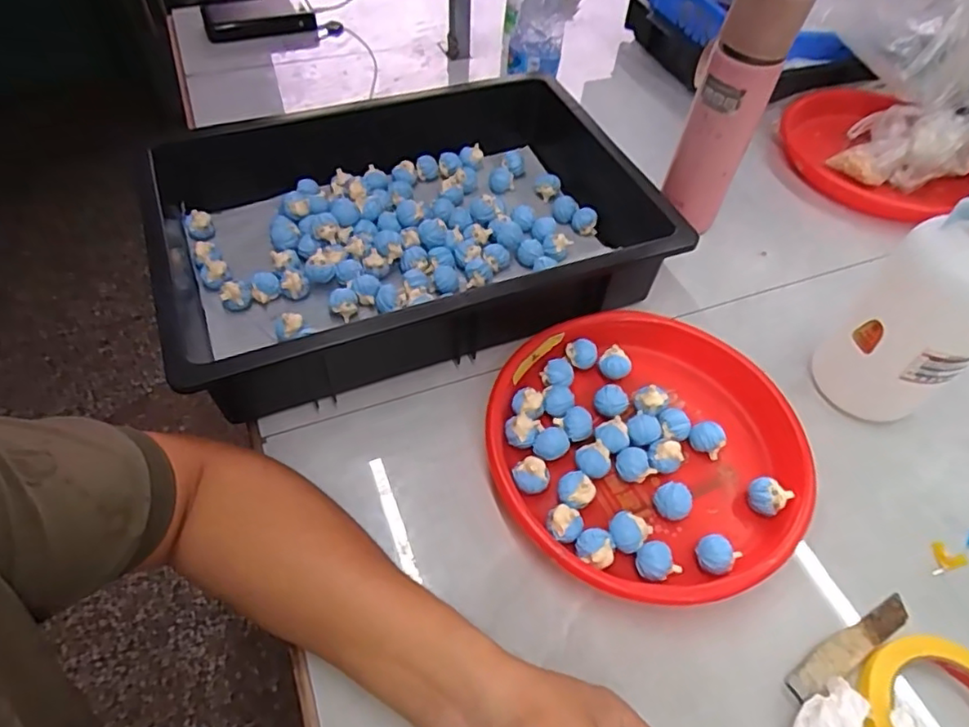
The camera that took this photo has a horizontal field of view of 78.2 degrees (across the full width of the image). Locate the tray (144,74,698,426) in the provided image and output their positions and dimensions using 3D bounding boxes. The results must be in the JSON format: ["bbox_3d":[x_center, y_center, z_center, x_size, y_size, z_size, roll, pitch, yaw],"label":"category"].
[{"bbox_3d":[-0.049,-0.141,0.601,0.500,0.101,0.314,-17,55,-14],"label":"tray"}]

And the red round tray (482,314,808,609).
[{"bbox_3d":[0.129,0.067,0.487,0.241,0.040,0.244,1,53,-1],"label":"red round tray"}]

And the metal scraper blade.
[{"bbox_3d":[0.259,0.197,0.418,0.118,0.007,0.021,-19,49,-22],"label":"metal scraper blade"}]

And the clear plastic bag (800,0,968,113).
[{"bbox_3d":[0.559,-0.451,0.762,0.212,0.145,0.211,-35,62,-26],"label":"clear plastic bag"}]

